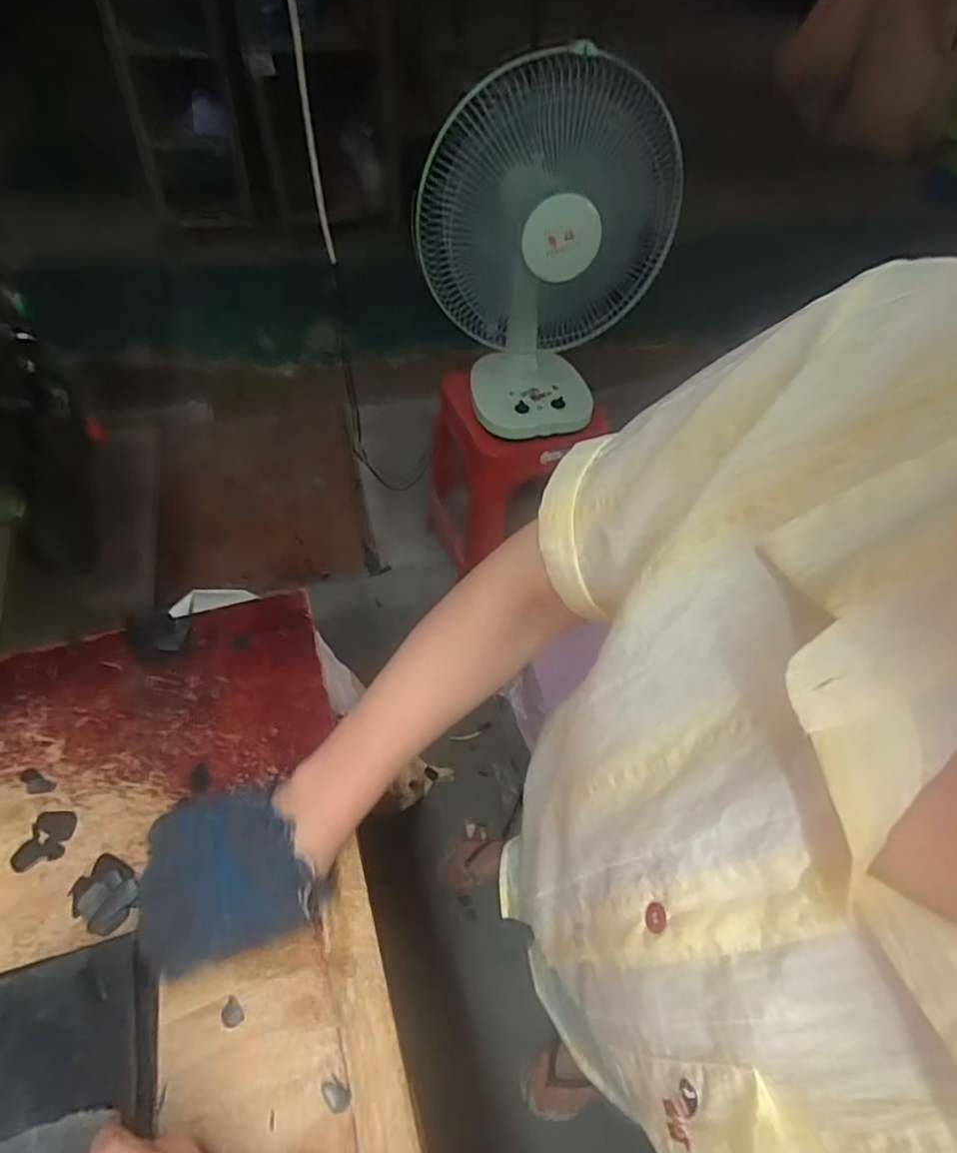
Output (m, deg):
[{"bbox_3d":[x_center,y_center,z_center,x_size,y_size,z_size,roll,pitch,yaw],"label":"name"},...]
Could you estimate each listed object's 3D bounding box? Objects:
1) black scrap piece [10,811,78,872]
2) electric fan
[{"bbox_3d":[-0.304,0.185,0.432,0.031,0.004,0.039,5,54,-1],"label":"black scrap piece"},{"bbox_3d":[0.095,-0.507,1.016,0.375,0.538,0.212,-14,57,-13],"label":"electric fan"}]

